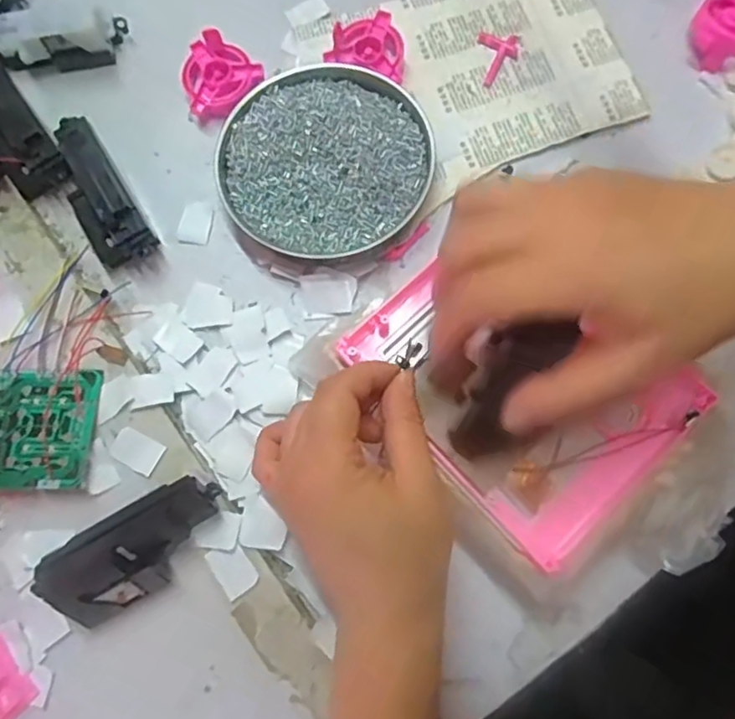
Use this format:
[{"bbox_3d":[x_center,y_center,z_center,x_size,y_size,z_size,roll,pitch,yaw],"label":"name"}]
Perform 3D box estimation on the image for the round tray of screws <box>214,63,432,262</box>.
[{"bbox_3d":[-0.027,-0.128,0.405,0.130,0.021,0.130,0,78,2],"label":"round tray of screws"}]

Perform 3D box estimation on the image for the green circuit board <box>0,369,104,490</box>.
[{"bbox_3d":[-0.196,0.040,0.364,0.068,0.014,0.069,1,78,2],"label":"green circuit board"}]

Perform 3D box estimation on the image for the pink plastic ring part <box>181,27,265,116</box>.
[{"bbox_3d":[-0.101,-0.197,0.427,0.053,0.026,0.049,0,78,2],"label":"pink plastic ring part"}]

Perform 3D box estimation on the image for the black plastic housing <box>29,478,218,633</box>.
[{"bbox_3d":[-0.122,0.101,0.332,0.095,0.019,0.047,-35,109,-14],"label":"black plastic housing"}]

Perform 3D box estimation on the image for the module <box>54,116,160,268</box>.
[{"bbox_3d":[-0.174,-0.106,0.399,0.039,0.036,0.106,-32,79,-5],"label":"module"}]

